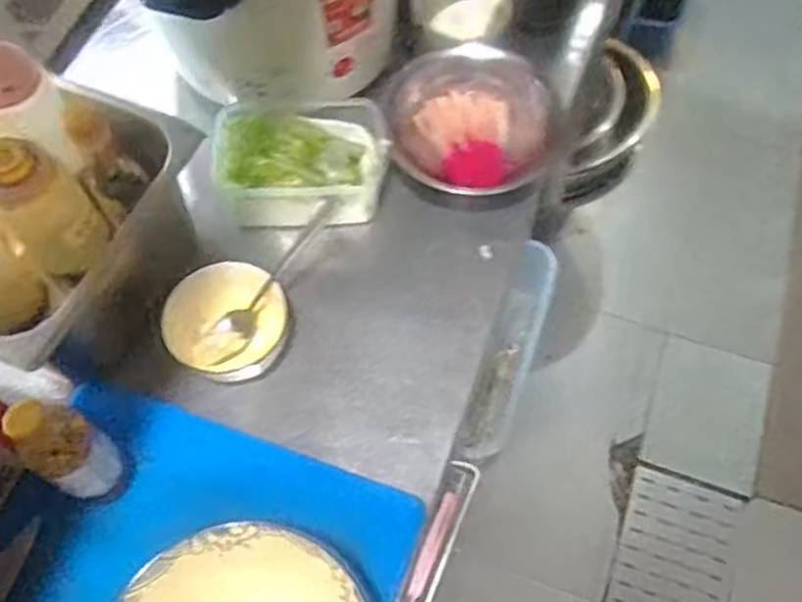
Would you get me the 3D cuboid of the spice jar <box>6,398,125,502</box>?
[{"bbox_3d":[-0.255,0.121,0.588,0.047,0.145,0.049,-1,63,1],"label":"spice jar"}]

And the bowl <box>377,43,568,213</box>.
[{"bbox_3d":[0.077,-0.183,0.811,0.192,0.090,0.151,7,63,5],"label":"bowl"}]

